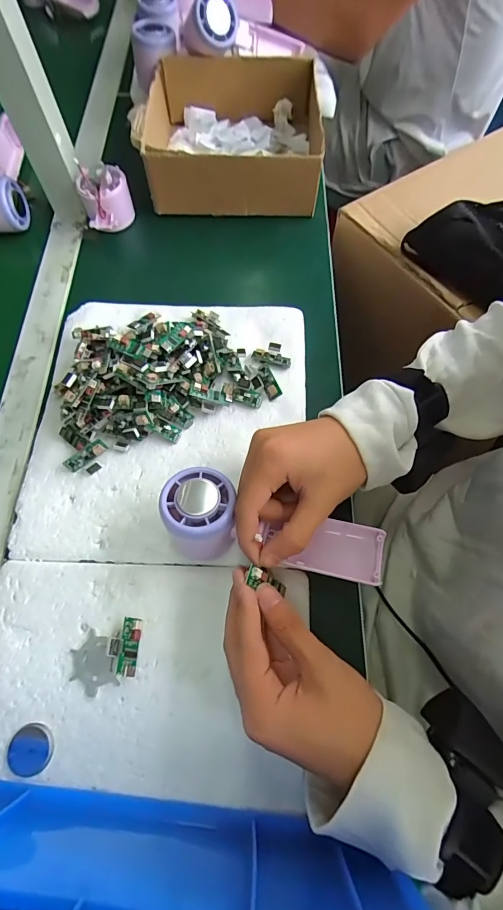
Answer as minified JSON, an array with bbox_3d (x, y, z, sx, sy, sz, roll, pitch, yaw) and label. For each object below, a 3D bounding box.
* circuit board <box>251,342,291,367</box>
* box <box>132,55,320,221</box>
[{"bbox_3d":[0.021,-0.101,0.413,0.038,0.010,0.022,10,68,5],"label":"circuit board"},{"bbox_3d":[-0.029,-0.410,0.520,0.219,0.071,0.220,0,67,1],"label":"box"}]

